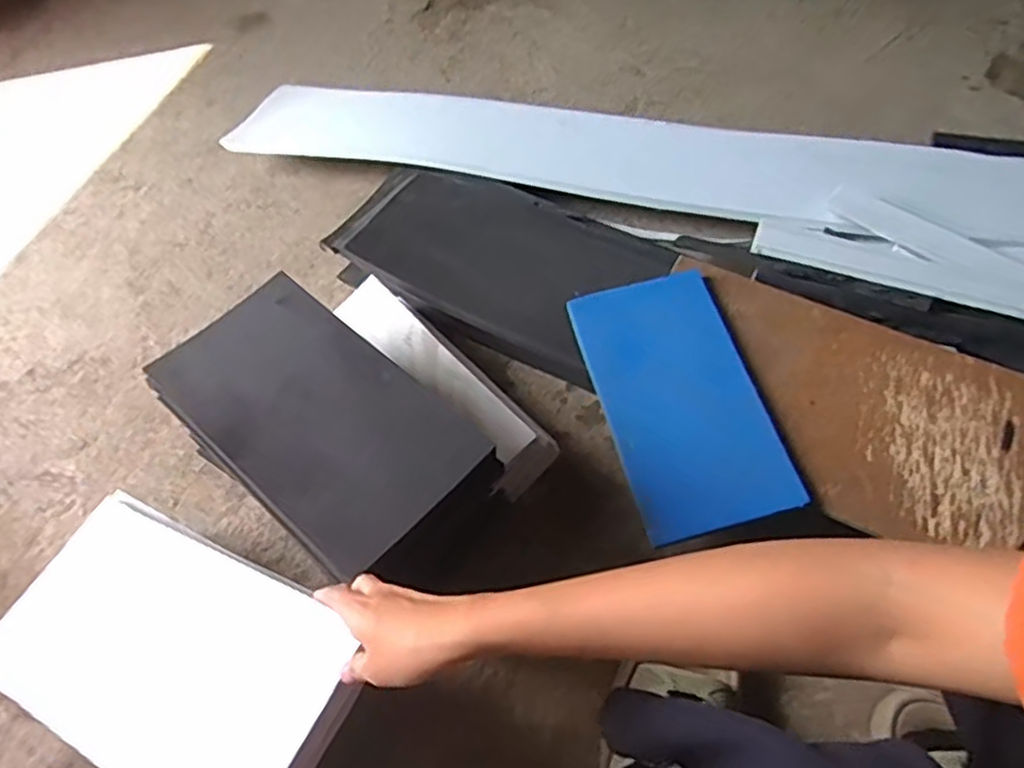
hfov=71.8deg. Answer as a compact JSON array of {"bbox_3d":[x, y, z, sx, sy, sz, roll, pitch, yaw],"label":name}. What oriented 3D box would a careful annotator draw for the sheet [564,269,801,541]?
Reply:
[{"bbox_3d":[0.166,0.010,0.716,0.150,0.021,0.274,-17,69,2],"label":"sheet"}]

